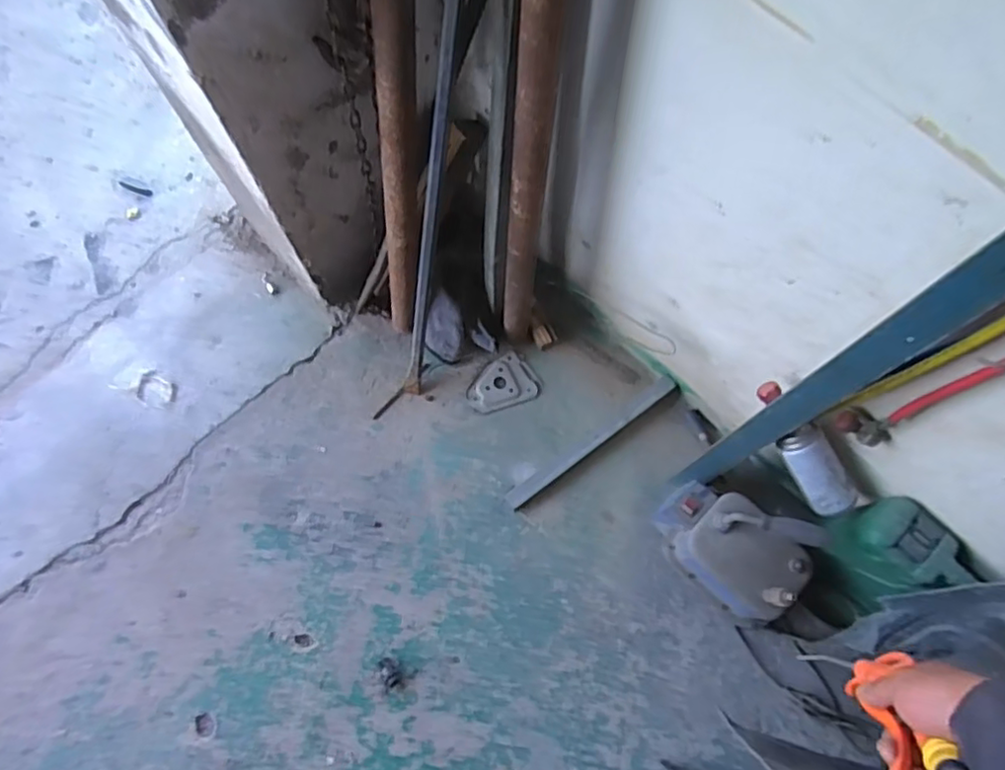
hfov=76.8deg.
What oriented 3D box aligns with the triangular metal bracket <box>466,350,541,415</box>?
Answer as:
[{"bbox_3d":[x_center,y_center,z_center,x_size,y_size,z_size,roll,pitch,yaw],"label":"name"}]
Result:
[{"bbox_3d":[-0.004,0.001,1.202,0.126,0.010,0.097,-30,76,-10],"label":"triangular metal bracket"}]

